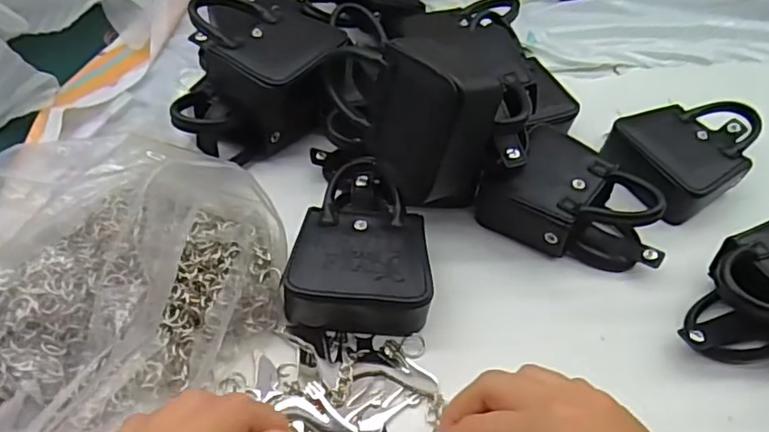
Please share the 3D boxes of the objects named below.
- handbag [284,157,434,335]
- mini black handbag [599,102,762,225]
[{"bbox_3d":[-0.008,0.010,0.342,0.075,0.037,0.112,8,50,4],"label":"handbag"},{"bbox_3d":[0.213,-0.043,0.407,0.102,0.036,0.072,-19,53,-18],"label":"mini black handbag"}]

